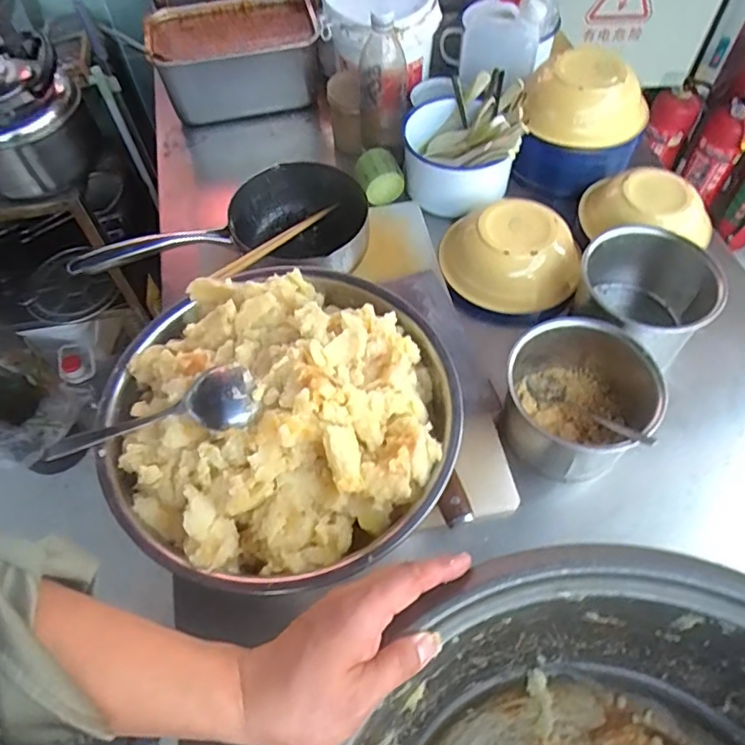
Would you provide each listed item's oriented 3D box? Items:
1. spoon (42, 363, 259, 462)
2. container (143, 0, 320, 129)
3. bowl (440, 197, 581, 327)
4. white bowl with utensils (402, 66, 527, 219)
[{"bbox_3d":[-0.195,0.042,0.498,0.199,0.021,0.052,-18,58,7],"label":"spoon"},{"bbox_3d":[-0.213,-0.492,0.918,0.254,0.128,0.130,-8,58,-3],"label":"container"},{"bbox_3d":[0.183,-0.157,0.764,0.185,0.087,0.160,11,59,9],"label":"bowl"},{"bbox_3d":[0.131,-0.337,0.840,0.159,0.117,0.159,-1,58,1],"label":"white bowl with utensils"}]

